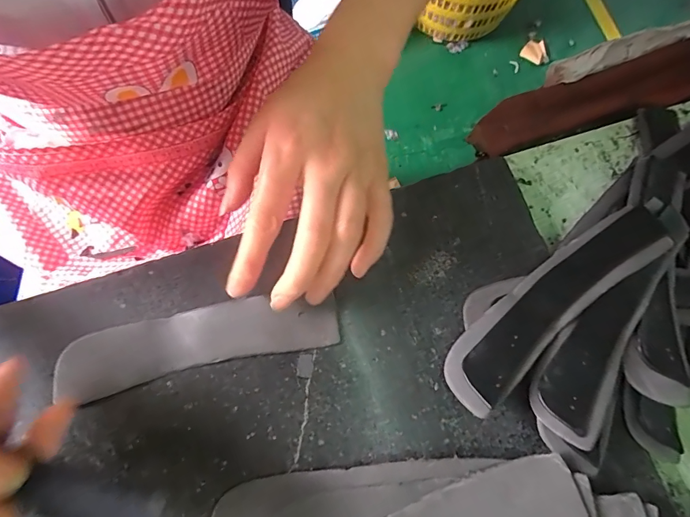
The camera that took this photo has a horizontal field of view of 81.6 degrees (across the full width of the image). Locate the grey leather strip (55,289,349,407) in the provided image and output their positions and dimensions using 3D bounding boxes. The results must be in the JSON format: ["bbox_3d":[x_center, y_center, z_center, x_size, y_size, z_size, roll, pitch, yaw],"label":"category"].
[{"bbox_3d":[-0.089,0.051,0.244,0.168,0.005,0.038,-13,79,-2],"label":"grey leather strip"}]

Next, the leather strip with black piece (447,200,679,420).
[{"bbox_3d":[0.133,0.023,0.248,0.183,0.020,0.044,-36,76,-11],"label":"leather strip with black piece"}]

